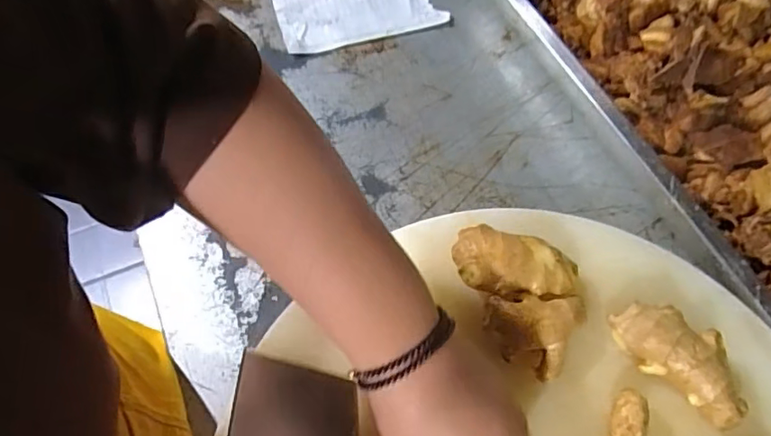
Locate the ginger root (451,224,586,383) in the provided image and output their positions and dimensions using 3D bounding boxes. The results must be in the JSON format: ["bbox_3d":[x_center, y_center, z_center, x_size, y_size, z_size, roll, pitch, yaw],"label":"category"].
[{"bbox_3d":[0.091,0.053,0.389,0.099,0.040,0.080,26,65,13],"label":"ginger root"}]

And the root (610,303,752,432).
[{"bbox_3d":[0.200,0.094,0.372,0.092,0.035,0.044,39,68,18],"label":"root"}]

